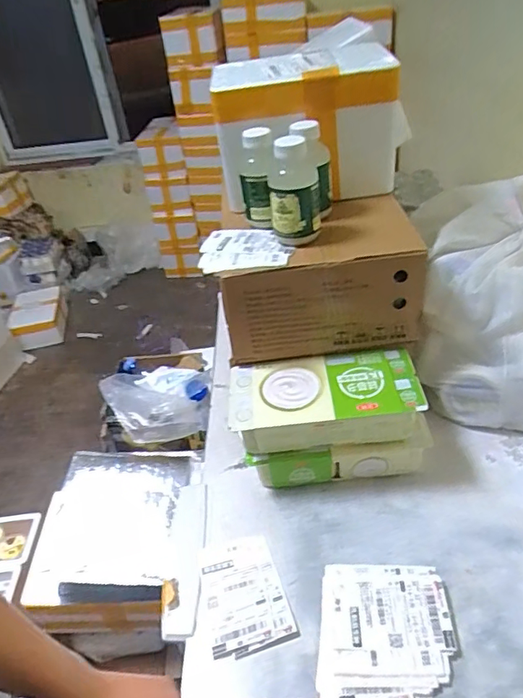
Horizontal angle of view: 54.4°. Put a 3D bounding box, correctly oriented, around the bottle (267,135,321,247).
[{"bbox_3d":[0.041,-0.203,0.654,0.063,0.124,0.061,-5,39,2],"label":"bottle"}]

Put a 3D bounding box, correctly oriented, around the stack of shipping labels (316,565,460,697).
[{"bbox_3d":[0.136,0.308,0.554,0.143,0.015,0.152,0,39,7],"label":"stack of shipping labels"}]

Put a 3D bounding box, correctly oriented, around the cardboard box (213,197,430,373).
[{"bbox_3d":[0.081,-0.099,0.737,0.260,0.157,0.157,-6,39,0],"label":"cardboard box"}]

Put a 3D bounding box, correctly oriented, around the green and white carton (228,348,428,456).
[{"bbox_3d":[0.084,0.071,0.698,0.246,0.067,0.120,-5,39,2],"label":"green and white carton"}]

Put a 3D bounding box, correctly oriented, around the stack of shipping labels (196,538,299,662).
[{"bbox_3d":[-0.022,0.295,0.614,0.095,0.011,0.139,-14,39,-10],"label":"stack of shipping labels"}]

